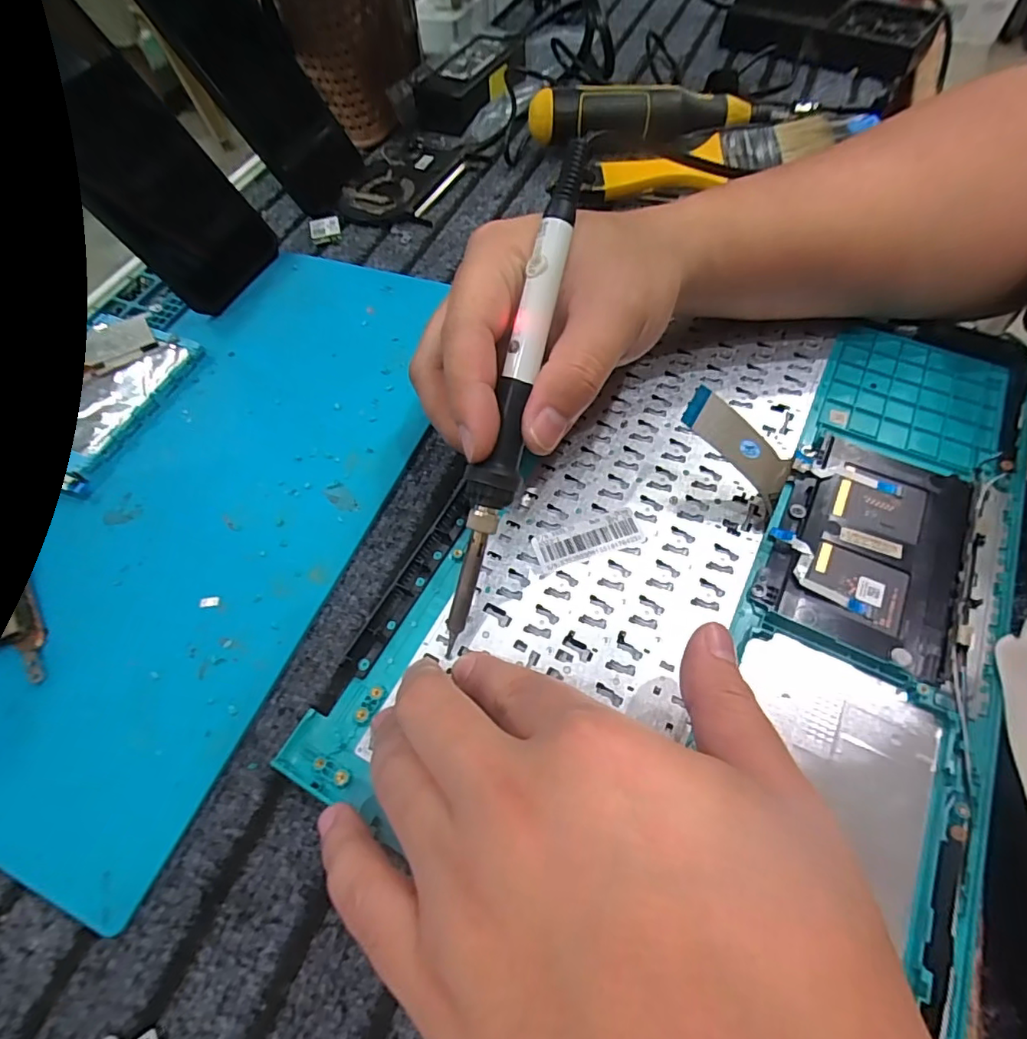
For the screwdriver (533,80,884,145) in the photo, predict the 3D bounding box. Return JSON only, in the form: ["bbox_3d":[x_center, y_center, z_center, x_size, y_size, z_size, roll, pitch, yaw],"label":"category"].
[{"bbox_3d":[0.136,-0.294,0.395,0.242,0.040,0.031,-5,60,2],"label":"screwdriver"}]

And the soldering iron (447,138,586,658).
[{"bbox_3d":[0.001,-0.046,0.215,0.016,0.018,0.202,15,94,12],"label":"soldering iron"}]

